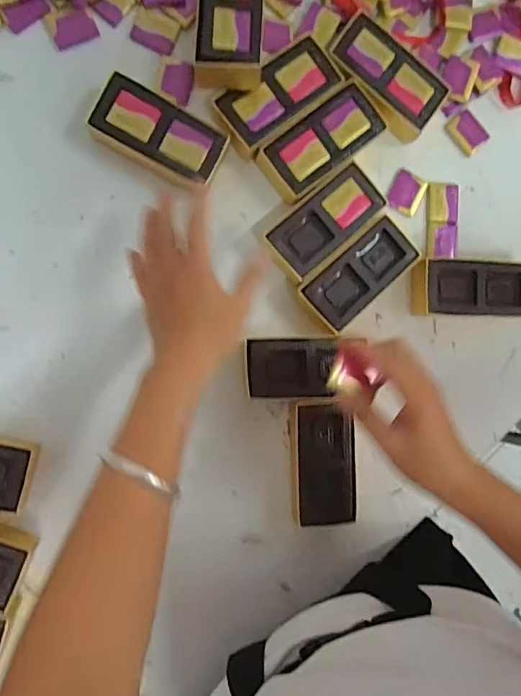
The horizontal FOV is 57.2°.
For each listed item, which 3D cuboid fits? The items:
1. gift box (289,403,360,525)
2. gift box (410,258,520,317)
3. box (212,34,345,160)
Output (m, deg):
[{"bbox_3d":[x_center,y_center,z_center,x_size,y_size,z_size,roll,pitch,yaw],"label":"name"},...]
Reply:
[{"bbox_3d":[0.057,0.105,0.452,0.057,0.037,0.111,-1,91,-9],"label":"gift box"},{"bbox_3d":[0.211,-0.059,0.475,0.113,0.032,0.054,1,91,-9],"label":"gift box"},{"bbox_3d":[0.016,-0.231,0.444,0.119,0.028,0.057,-37,96,-7],"label":"box"}]

